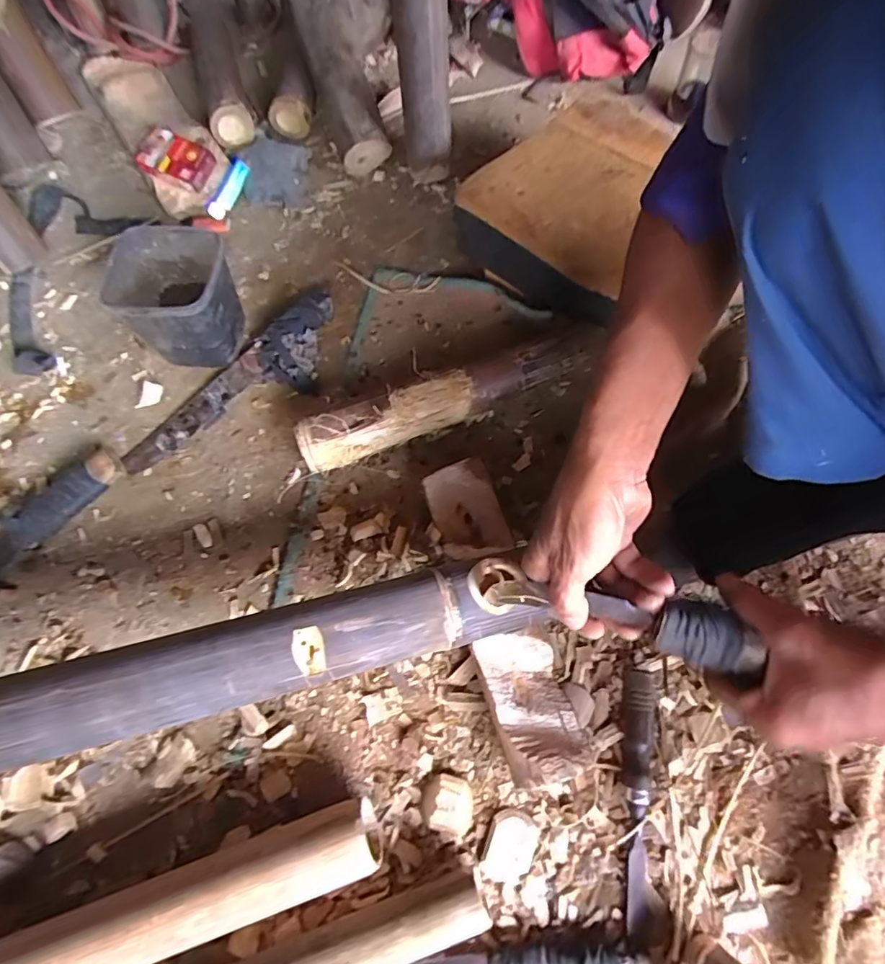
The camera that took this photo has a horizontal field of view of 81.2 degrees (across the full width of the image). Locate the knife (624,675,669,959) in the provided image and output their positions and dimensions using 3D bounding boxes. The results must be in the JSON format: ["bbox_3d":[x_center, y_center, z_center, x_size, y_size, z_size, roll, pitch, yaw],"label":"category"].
[{"bbox_3d":[0.179,0.280,0.455,0.032,0.027,0.214,4,68,3],"label":"knife"}]

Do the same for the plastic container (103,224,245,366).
[{"bbox_3d":[-0.303,-0.207,0.606,0.135,0.129,0.128,-3,68,0],"label":"plastic container"}]

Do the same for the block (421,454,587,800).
[{"bbox_3d":[0.055,0.121,0.499,0.070,0.066,0.297,-16,69,-5],"label":"block"}]

